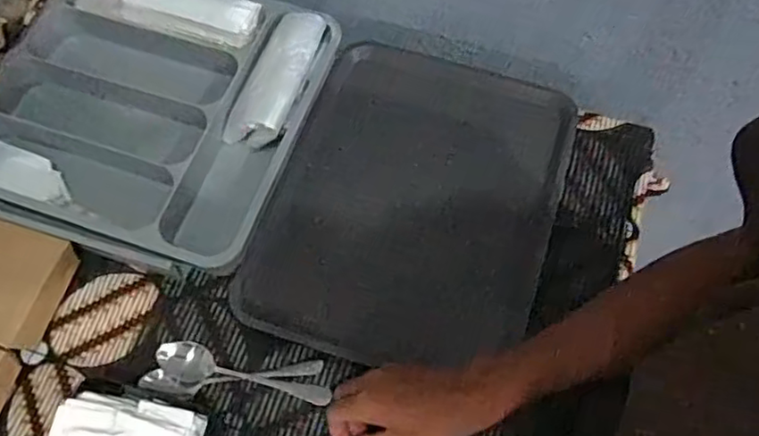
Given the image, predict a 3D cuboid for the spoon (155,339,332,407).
[{"bbox_3d":[-0.128,0.149,0.586,0.164,0.018,0.033,16,66,7],"label":"spoon"}]

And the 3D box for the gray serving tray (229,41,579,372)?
[{"bbox_3d":[0.036,-0.015,0.670,0.283,0.035,0.346,17,66,8],"label":"gray serving tray"}]

